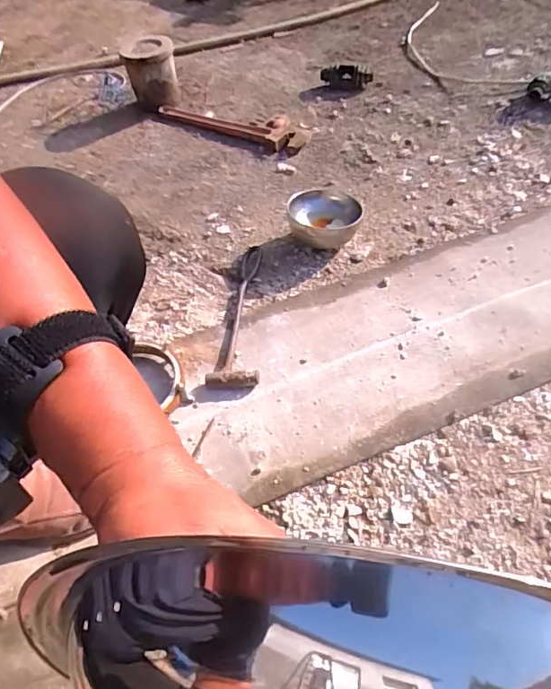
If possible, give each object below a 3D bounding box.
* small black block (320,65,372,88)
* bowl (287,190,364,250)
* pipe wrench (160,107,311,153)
[{"bbox_3d":[0.176,-0.655,1.245,0.144,0.035,0.069,27,81,31],"label":"small black block"},{"bbox_3d":[0.087,-0.224,0.893,0.123,0.057,0.126,-3,51,4],"label":"bowl"},{"bbox_3d":[-0.101,-0.530,1.205,0.447,0.051,0.084,27,57,27],"label":"pipe wrench"}]

